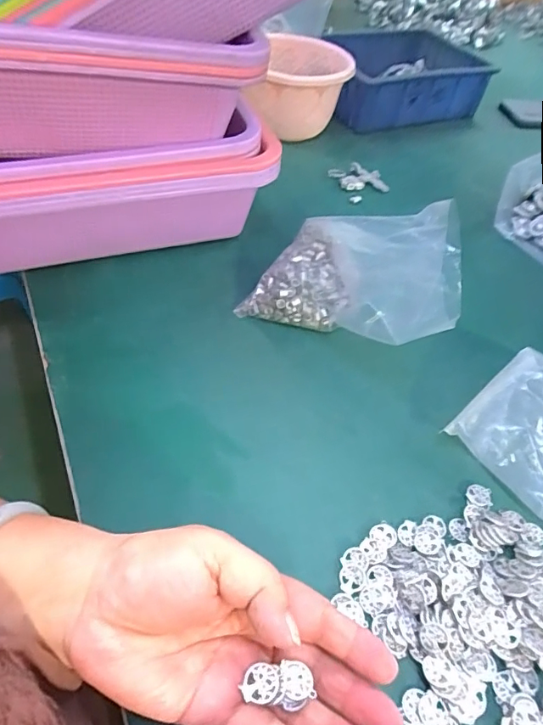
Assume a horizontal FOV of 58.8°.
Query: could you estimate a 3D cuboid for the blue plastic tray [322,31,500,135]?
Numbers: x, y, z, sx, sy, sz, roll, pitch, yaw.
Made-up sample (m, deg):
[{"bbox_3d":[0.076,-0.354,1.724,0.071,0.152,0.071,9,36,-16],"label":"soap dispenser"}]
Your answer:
[{"bbox_3d":[0.181,-0.432,0.730,0.264,0.069,0.185,-17,53,-20],"label":"blue plastic tray"}]

